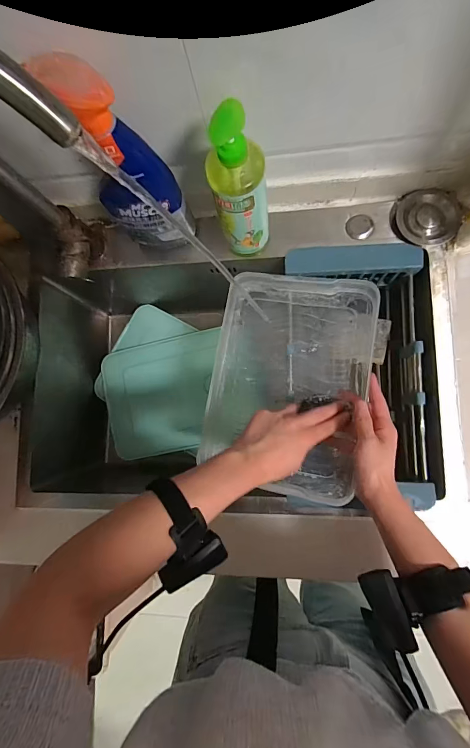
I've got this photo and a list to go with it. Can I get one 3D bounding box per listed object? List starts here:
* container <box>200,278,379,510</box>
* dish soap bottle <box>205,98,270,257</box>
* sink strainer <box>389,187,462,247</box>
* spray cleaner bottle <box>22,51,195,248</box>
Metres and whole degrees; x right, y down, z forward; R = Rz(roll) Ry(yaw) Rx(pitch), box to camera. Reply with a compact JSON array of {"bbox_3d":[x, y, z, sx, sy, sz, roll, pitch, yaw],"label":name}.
[{"bbox_3d":[0.076,0.011,0.518,0.213,0.095,0.306,10,86,8],"label":"container"},{"bbox_3d":[0.008,-0.212,0.412,0.060,0.202,0.053,-3,85,7],"label":"dish soap bottle"},{"bbox_3d":[0.274,-0.222,0.487,0.097,0.026,0.074,-6,84,6],"label":"sink strainer"},{"bbox_3d":[-0.122,-0.231,0.403,0.086,0.257,0.056,10,86,8],"label":"spray cleaner bottle"}]

